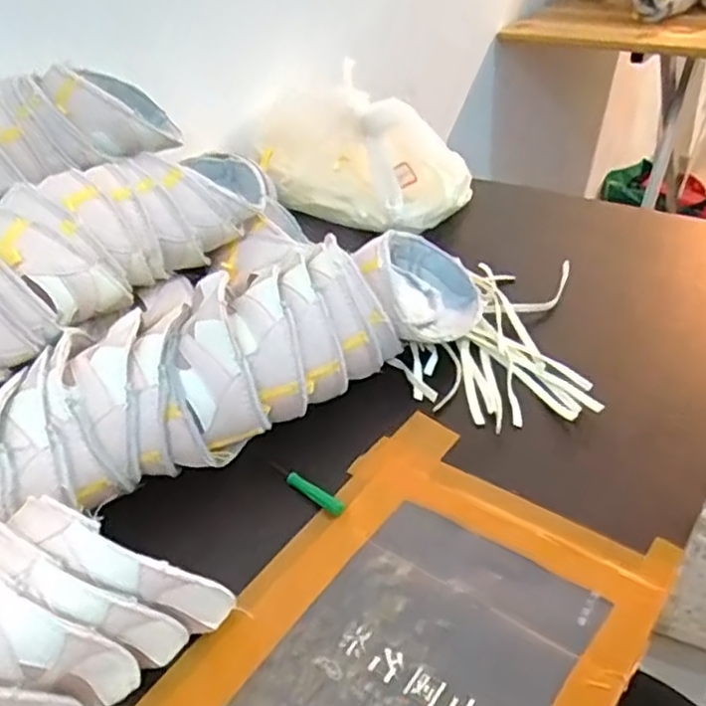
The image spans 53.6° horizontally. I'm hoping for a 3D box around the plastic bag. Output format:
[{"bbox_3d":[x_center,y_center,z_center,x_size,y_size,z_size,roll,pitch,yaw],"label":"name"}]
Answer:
[{"bbox_3d":[-0.007,-0.231,0.802,0.143,0.104,0.289,-31,43,-26],"label":"plastic bag"}]

